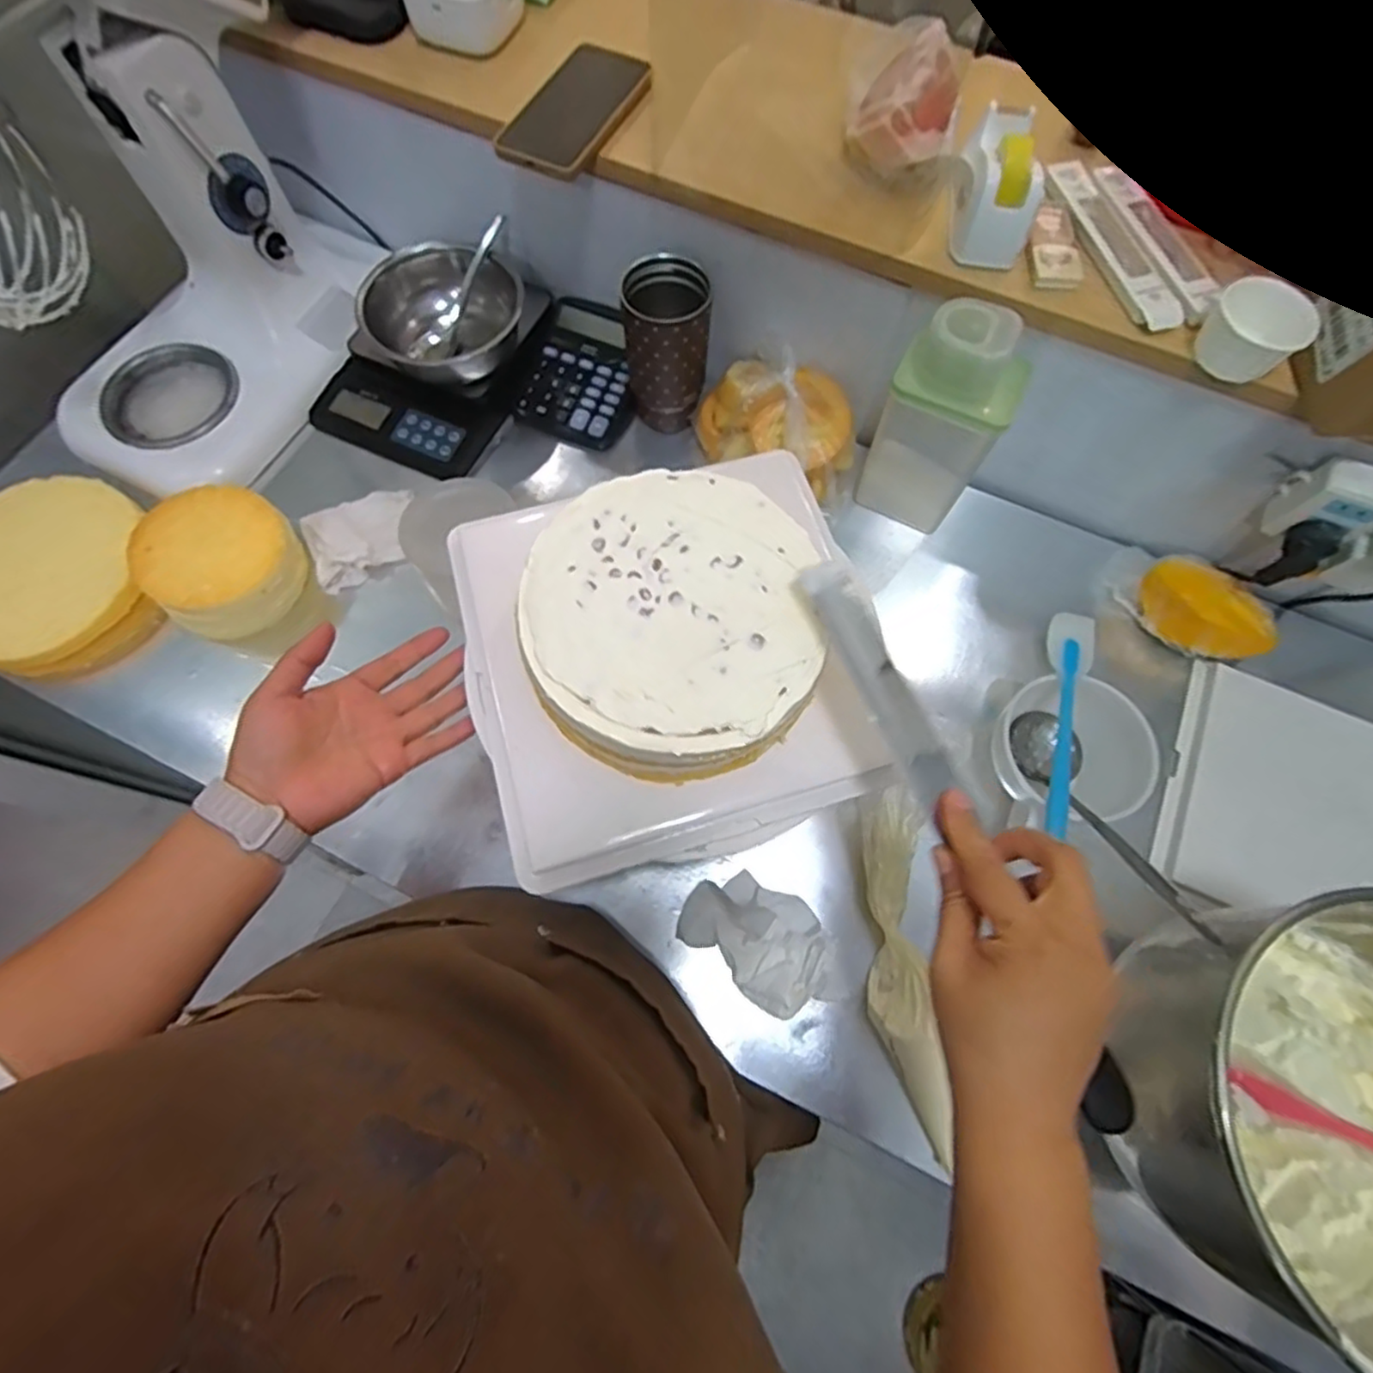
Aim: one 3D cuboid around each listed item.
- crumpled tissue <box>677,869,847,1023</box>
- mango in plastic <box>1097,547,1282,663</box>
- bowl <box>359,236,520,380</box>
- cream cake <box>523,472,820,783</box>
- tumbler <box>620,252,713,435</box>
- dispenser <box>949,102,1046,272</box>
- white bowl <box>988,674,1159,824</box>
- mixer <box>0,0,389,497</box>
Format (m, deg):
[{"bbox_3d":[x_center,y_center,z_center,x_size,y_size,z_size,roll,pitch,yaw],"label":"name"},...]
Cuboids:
[{"bbox_3d":[0.060,0.193,0.516,0.121,0.038,0.081,37,73,12],"label":"crumpled tissue"},{"bbox_3d":[0.474,-0.080,0.631,0.075,0.054,0.148,-37,74,-13],"label":"mango in plastic"},{"bbox_3d":[-0.238,-0.364,0.671,0.141,0.069,0.141,0,69,-1],"label":"bowl"},{"bbox_3d":[-0.009,-0.038,0.434,0.173,0.077,0.189,0,69,-1],"label":"cream cake"},{"bbox_3d":[-0.018,-0.327,0.657,0.075,0.151,0.078,0,69,-1],"label":"tumbler"},{"bbox_3d":[0.242,-0.394,0.524,0.056,0.060,0.113,6,69,2],"label":"dispenser"},{"bbox_3d":[0.314,0.055,0.557,0.111,0.064,0.116,0,69,-1],"label":"white bowl"},{"bbox_3d":[-0.480,-0.450,0.520,0.237,0.460,0.346,13,70,4],"label":"mixer"}]

